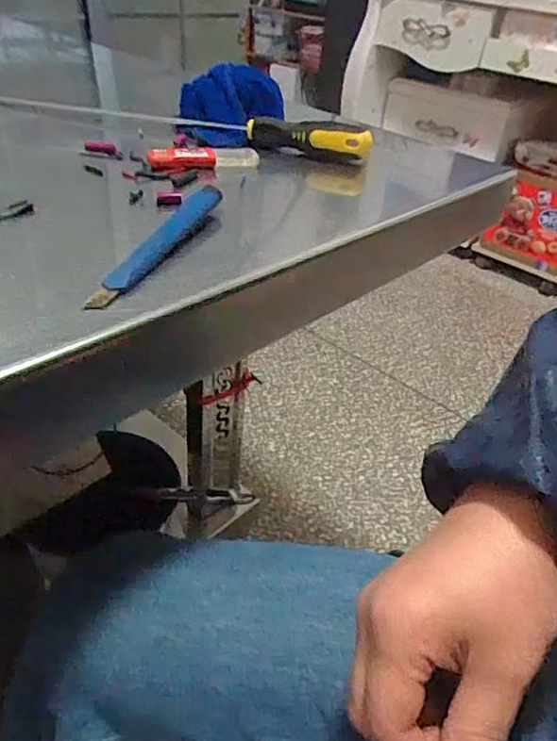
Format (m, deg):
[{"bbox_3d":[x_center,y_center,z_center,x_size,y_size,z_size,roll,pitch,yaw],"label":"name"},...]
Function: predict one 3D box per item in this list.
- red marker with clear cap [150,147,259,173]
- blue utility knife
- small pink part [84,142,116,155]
[{"bbox_3d":[-0.057,-0.164,0.429,0.084,0.014,0.019,-9,40,-17],"label":"red marker with clear cap"},{"bbox_3d":[-0.062,-0.072,0.310,0.019,0.015,0.140,14,39,12],"label":"blue utility knife"},{"bbox_3d":[-0.140,-0.174,0.435,0.023,0.009,0.007,0,38,-6],"label":"small pink part"}]

